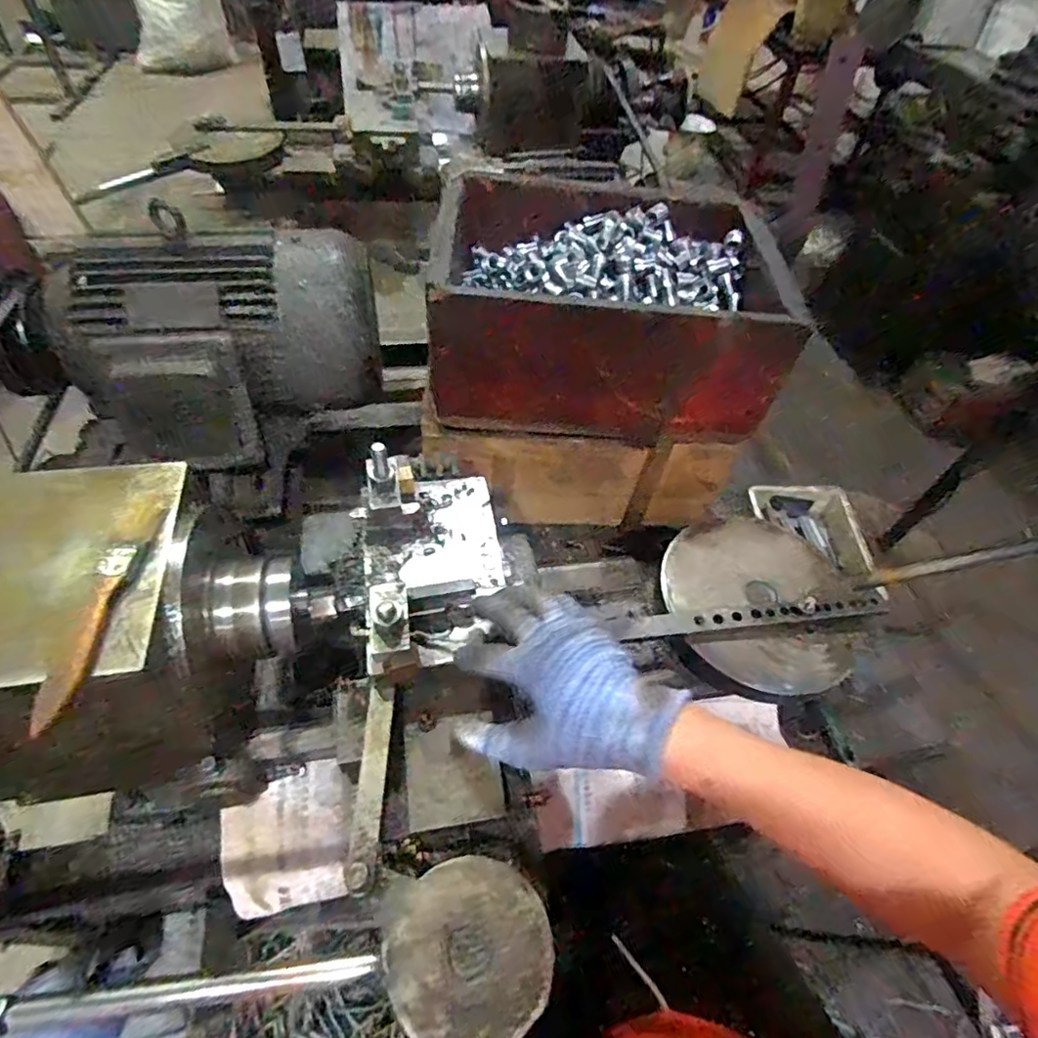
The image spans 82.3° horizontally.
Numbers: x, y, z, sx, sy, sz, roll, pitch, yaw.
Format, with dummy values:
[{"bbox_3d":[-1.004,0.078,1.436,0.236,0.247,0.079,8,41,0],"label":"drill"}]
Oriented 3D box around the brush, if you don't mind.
[{"bbox_3d":[-0.236,0.050,0.333,0.022,0.012,0.131,7,52,0],"label":"brush"}]

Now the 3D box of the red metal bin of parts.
[{"bbox_3d":[0.086,-0.221,0.635,0.333,0.151,0.232,4,52,-2],"label":"red metal bin of parts"}]

